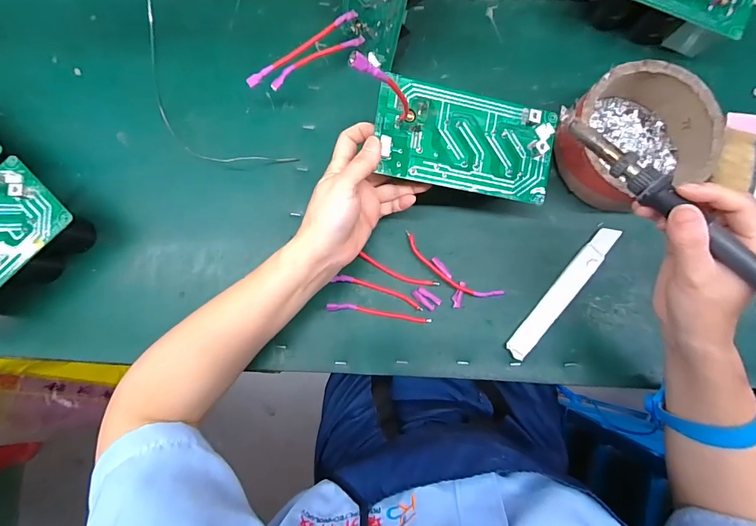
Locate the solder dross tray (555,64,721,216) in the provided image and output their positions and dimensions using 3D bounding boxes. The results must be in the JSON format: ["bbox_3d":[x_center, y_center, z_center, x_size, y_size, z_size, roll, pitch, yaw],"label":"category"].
[{"bbox_3d":[0.239,-0.114,0.353,0.122,0.054,0.121,-28,83,-3],"label":"solder dross tray"}]

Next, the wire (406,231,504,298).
[{"bbox_3d":[0.068,0.008,0.362,0.107,0.010,0.022,32,84,4],"label":"wire"}]

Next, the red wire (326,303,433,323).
[{"bbox_3d":[0.002,0.047,0.355,0.098,0.012,0.009,7,83,1],"label":"red wire"}]

